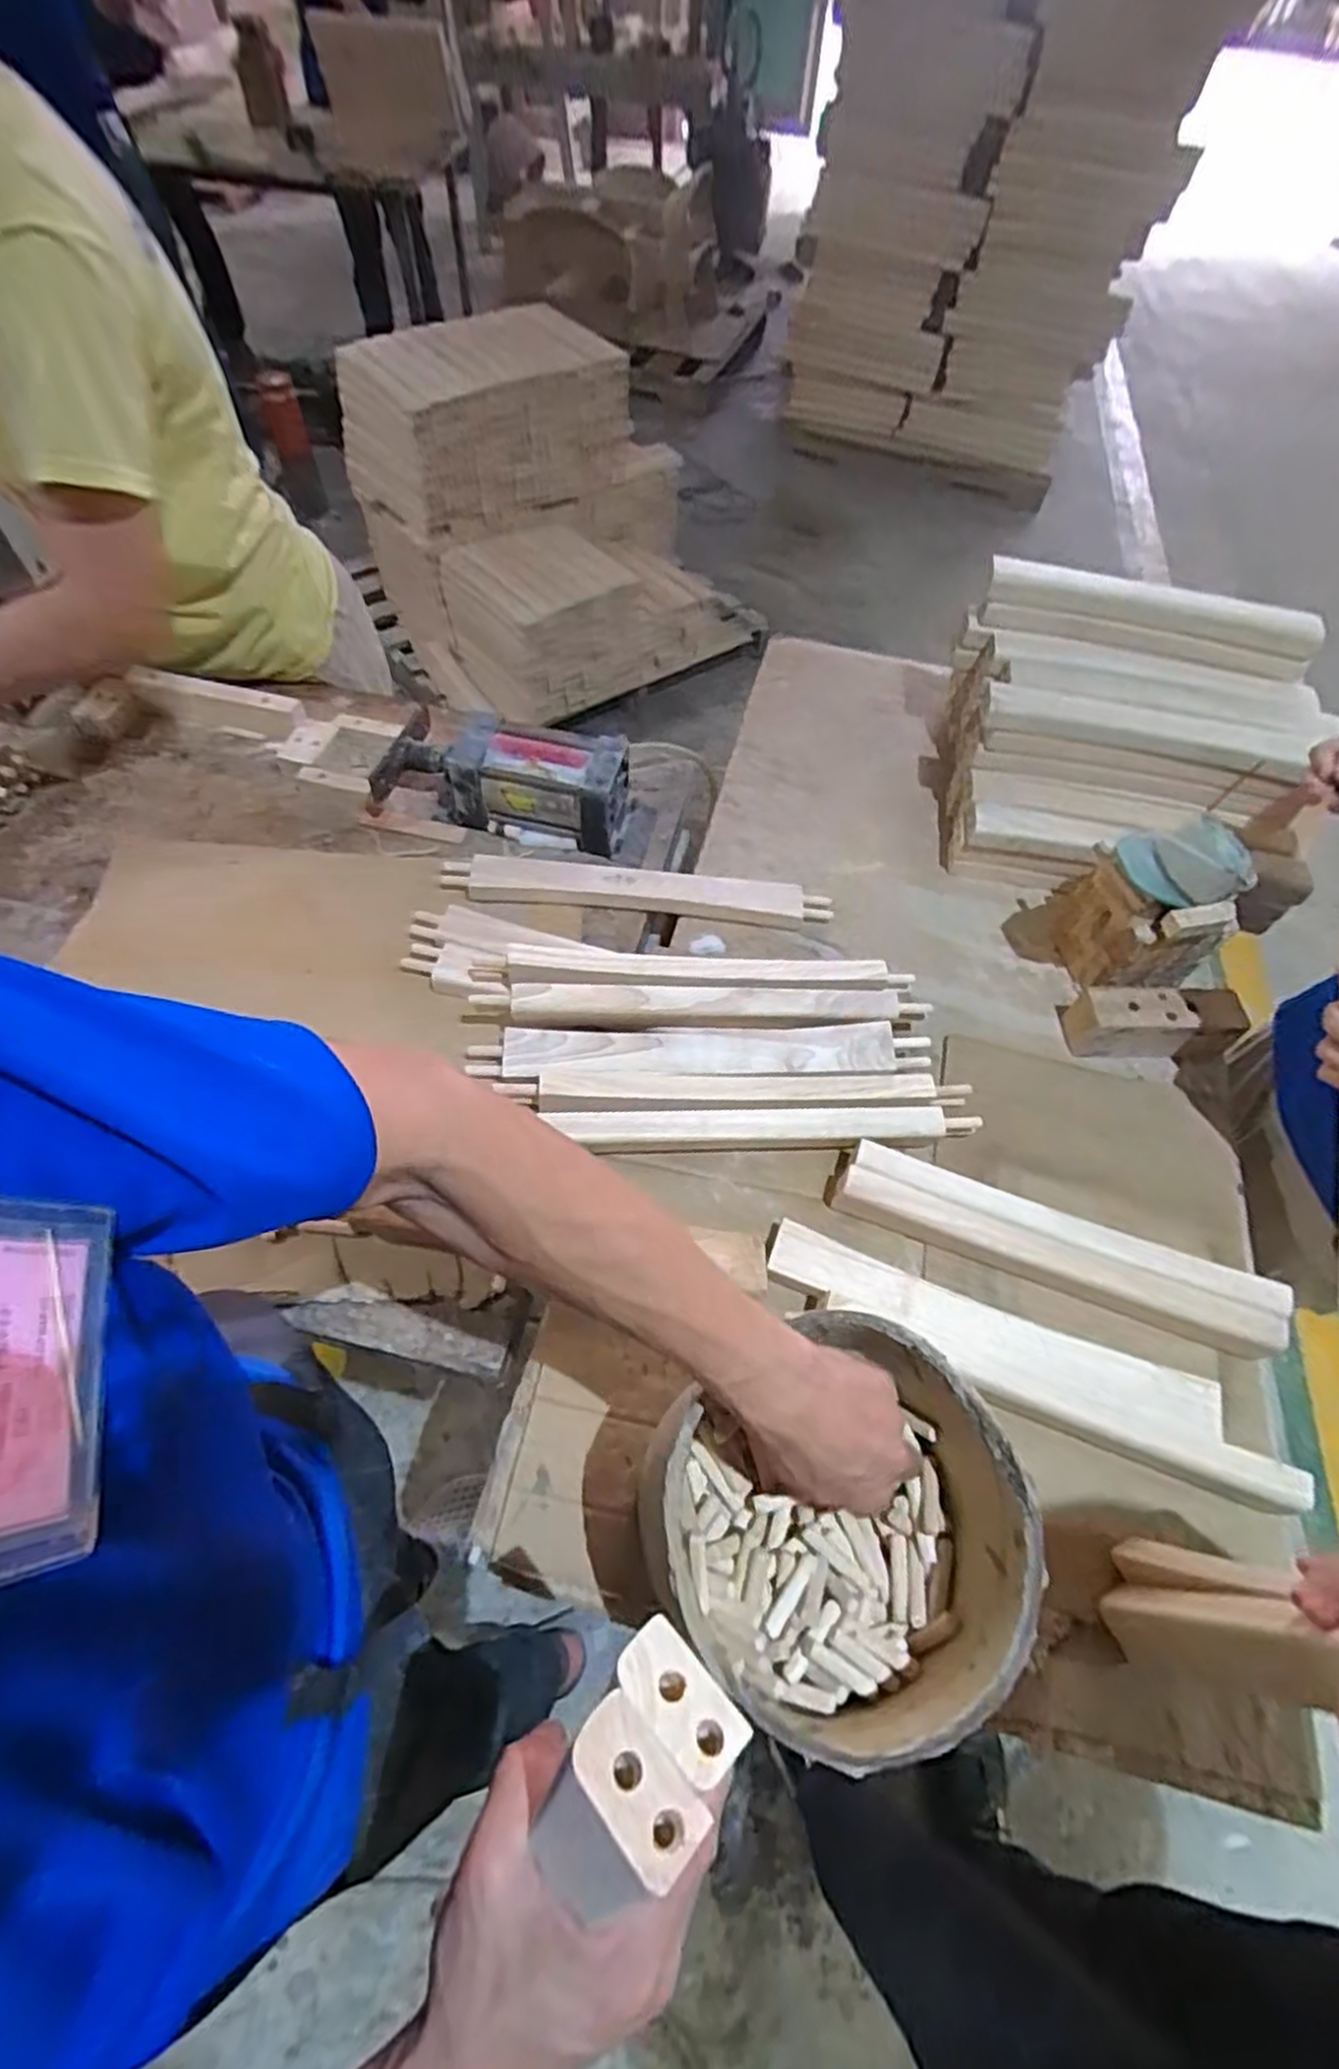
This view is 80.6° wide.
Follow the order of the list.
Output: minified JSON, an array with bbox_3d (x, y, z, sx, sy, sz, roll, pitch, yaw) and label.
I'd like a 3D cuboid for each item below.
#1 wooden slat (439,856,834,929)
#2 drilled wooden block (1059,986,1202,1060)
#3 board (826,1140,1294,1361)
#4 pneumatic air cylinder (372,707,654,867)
[{"bbox_3d":[-0.032,-0.159,0.867,0.414,0.017,0.052,5,79,-3],"label":"wooden slat"},{"bbox_3d":[0.473,-0.011,0.820,0.125,0.065,0.054,-1,59,-4],"label":"drilled wooden block"},{"bbox_3d":[0.327,0.183,0.691,0.362,0.064,0.056,20,60,9],"label":"board"},{"bbox_3d":[-0.176,-0.299,0.912,0.312,0.087,0.113,12,59,4],"label":"pneumatic air cylinder"}]

